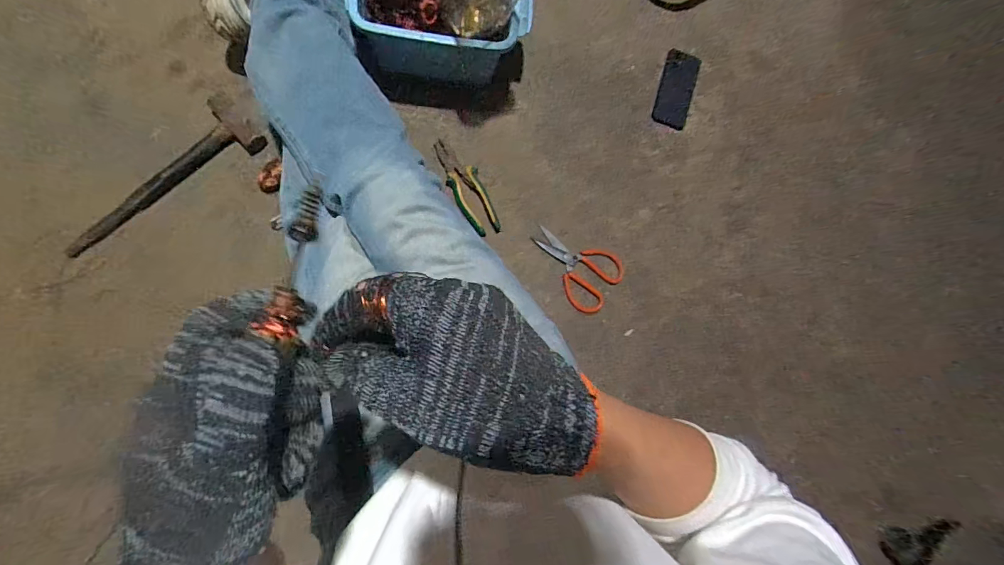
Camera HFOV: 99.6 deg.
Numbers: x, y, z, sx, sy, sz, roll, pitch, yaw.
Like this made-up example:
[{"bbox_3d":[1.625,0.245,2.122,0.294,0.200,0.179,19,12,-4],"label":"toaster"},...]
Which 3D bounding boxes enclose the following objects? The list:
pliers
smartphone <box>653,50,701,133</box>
[{"bbox_3d":[-0.065,-0.177,0.795,0.058,0.016,0.185,-25,93,-9],"label":"pliers"},{"bbox_3d":[0.345,-0.381,0.838,0.068,0.016,0.138,14,95,2],"label":"smartphone"}]

